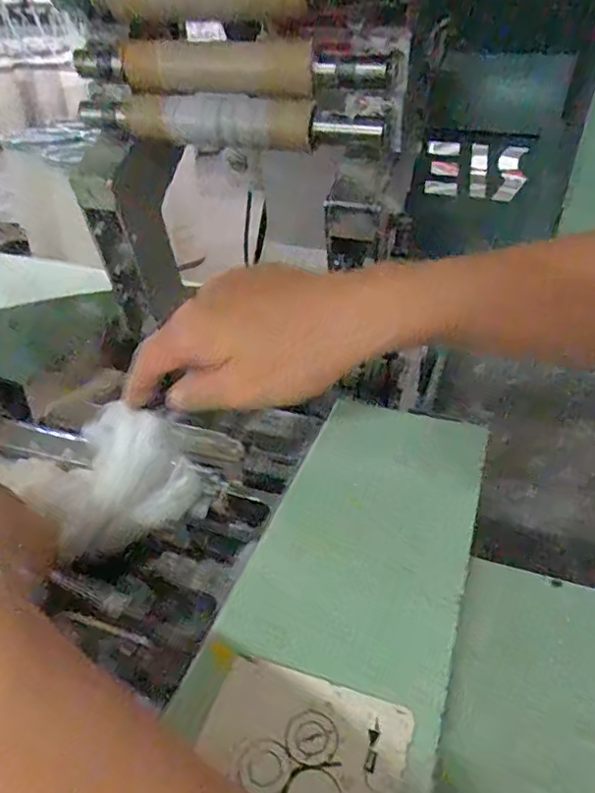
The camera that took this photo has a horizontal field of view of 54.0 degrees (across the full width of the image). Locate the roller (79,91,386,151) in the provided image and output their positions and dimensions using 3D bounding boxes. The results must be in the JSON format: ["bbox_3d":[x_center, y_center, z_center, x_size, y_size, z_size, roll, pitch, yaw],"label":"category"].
[{"bbox_3d":[-0.063,-0.226,0.477,0.265,0.035,0.030,14,37,20],"label":"roller"}]

